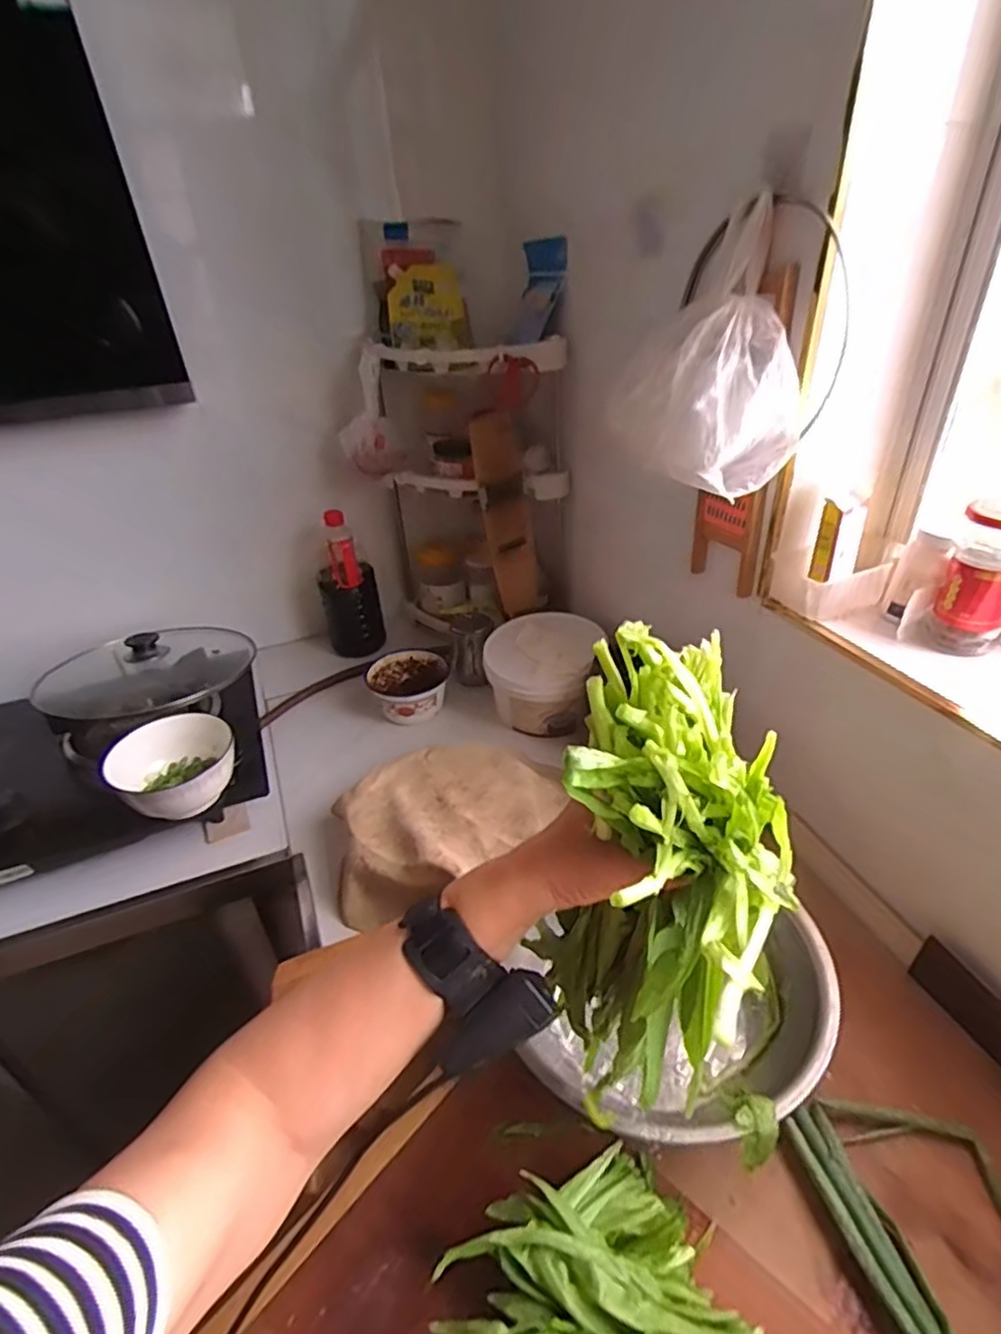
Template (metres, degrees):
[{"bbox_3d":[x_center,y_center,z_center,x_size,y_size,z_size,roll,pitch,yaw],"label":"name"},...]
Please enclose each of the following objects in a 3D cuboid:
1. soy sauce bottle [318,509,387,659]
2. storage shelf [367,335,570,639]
[{"bbox_3d":[-0.296,-0.163,1.275,0.108,0.264,0.114,-10,34,-10],"label":"soy sauce bottle"},{"bbox_3d":[-0.048,-0.324,1.221,0.330,0.492,0.188,24,42,35],"label":"storage shelf"}]

